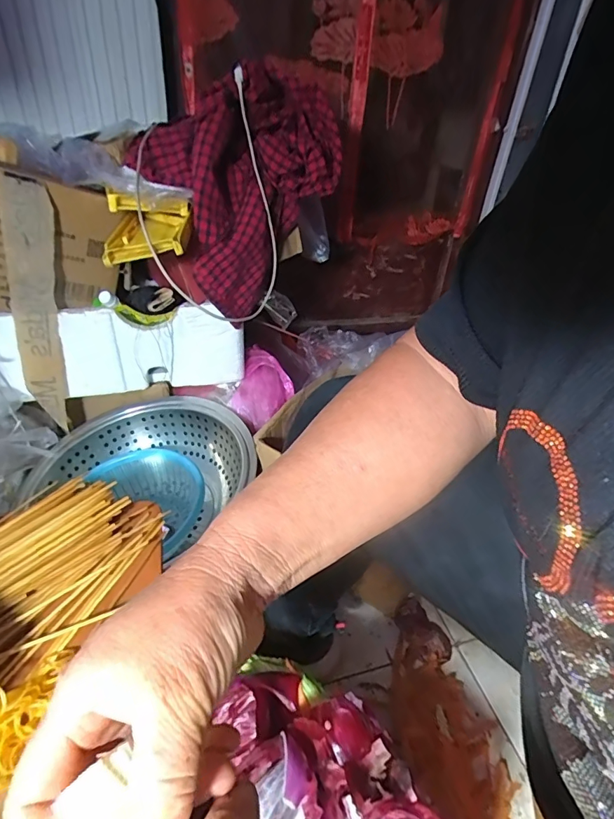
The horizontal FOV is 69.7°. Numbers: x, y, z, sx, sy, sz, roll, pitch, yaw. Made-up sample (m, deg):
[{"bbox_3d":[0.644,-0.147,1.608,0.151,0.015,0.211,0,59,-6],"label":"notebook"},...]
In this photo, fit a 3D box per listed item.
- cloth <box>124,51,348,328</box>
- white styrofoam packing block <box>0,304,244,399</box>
[{"bbox_3d":[-0.102,-0.337,0.700,0.279,0.296,0.176,-24,44,-35],"label":"cloth"},{"bbox_3d":[-0.308,-0.095,0.739,0.392,0.152,0.036,-5,36,-15],"label":"white styrofoam packing block"}]

